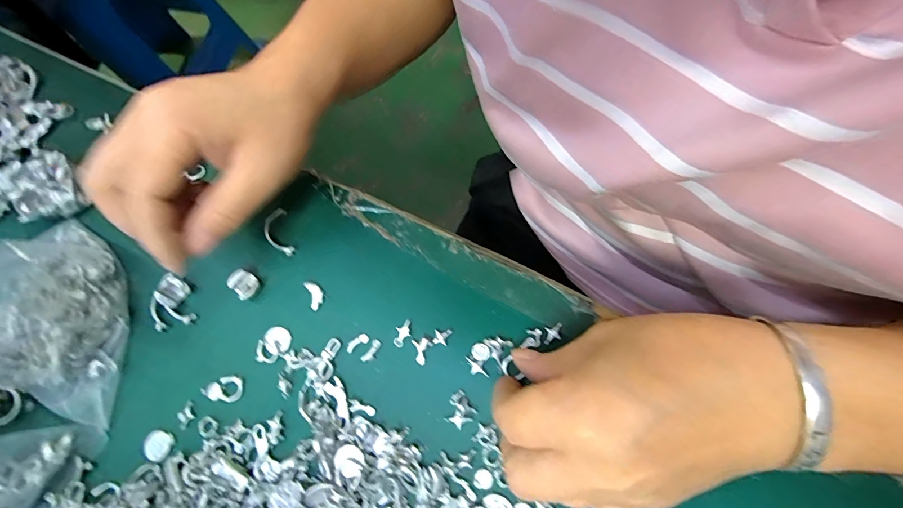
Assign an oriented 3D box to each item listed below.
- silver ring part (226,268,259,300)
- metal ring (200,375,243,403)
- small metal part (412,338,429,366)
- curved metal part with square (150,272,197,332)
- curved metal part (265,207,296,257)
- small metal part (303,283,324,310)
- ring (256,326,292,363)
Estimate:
[{"bbox_3d":[-0.128,0.019,0.241,0.017,0.009,0.015,33,79,14],"label":"silver ring part"},{"bbox_3d":[-0.134,0.078,0.228,0.025,0.004,0.014,5,74,7],"label":"metal ring"},{"bbox_3d":[-0.017,0.055,0.222,0.009,0.004,0.014,-15,72,1],"label":"small metal part"},{"bbox_3d":[-0.175,0.029,0.243,0.026,0.013,0.032,-13,72,1],"label":"curved metal part with square"},{"bbox_3d":[-0.111,-0.013,0.250,0.016,0.008,0.030,-15,72,1],"label":"curved metal part"},{"bbox_3d":[-0.084,0.024,0.239,0.009,0.004,0.019,-26,72,-3],"label":"small metal part"},{"bbox_3d":[-0.106,0.054,0.232,0.017,0.004,0.022,28,78,13],"label":"ring"}]

